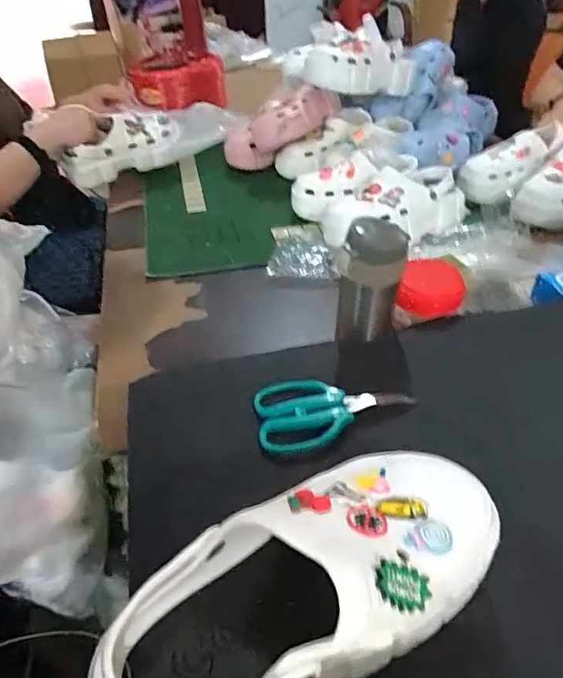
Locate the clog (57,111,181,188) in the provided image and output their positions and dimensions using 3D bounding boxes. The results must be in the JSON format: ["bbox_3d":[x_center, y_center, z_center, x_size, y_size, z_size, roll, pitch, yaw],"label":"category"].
[{"bbox_3d":[-0.344,-0.422,1.105,0.251,0.099,0.115,-32,47,-18],"label":"clog"}]

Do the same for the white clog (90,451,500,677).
[{"bbox_3d":[0.016,0.146,0.291,0.236,0.087,0.099,-26,45,-25],"label":"white clog"}]

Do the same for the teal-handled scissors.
[{"bbox_3d":[0.048,0.064,0.471,0.142,0.017,0.083,-9,40,-7],"label":"teal-handled scissors"}]

